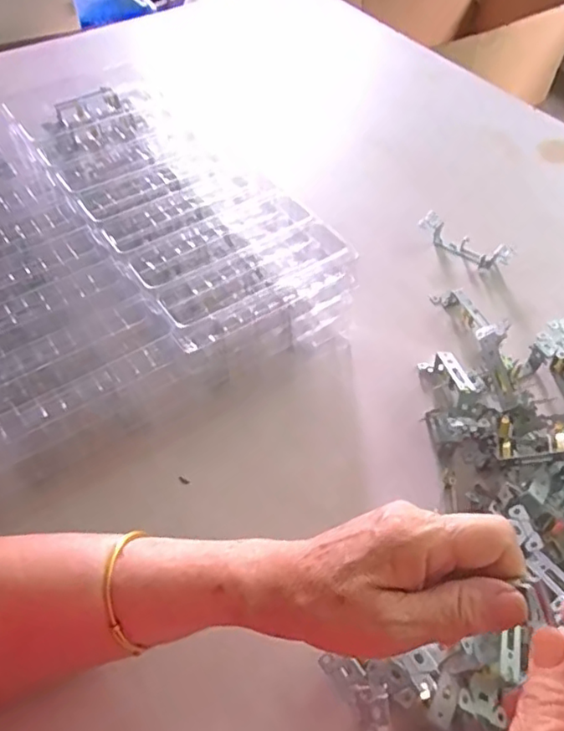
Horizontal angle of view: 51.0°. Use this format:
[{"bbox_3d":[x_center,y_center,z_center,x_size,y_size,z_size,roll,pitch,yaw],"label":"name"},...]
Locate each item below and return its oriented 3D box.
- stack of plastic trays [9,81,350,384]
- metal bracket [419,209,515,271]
[{"bbox_3d":[-0.116,-0.154,0.612,0.175,0.117,0.407,-28,57,-20],"label":"stack of plastic trays"},{"bbox_3d":[0.197,-0.133,0.643,0.104,0.026,0.021,35,59,24],"label":"metal bracket"}]

